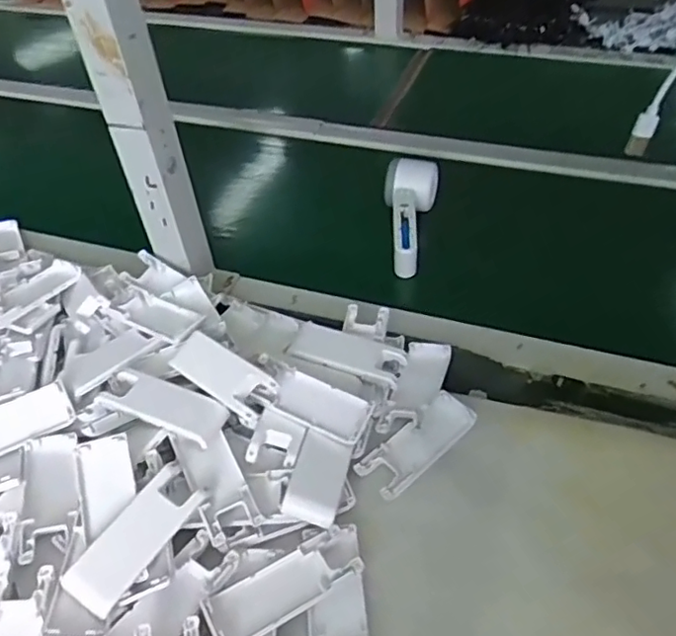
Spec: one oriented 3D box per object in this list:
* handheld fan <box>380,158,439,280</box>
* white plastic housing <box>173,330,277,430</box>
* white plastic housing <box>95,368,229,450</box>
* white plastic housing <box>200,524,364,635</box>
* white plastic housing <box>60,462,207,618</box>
[{"bbox_3d":[0.082,-0.119,0.693,0.064,0.052,0.160,2,46,6],"label":"handheld fan"},{"bbox_3d":[-0.093,0.048,0.505,0.096,0.023,0.039,27,82,29],"label":"white plastic housing"},{"bbox_3d":[-0.141,0.072,0.495,0.096,0.019,0.039,15,48,18],"label":"white plastic housing"},{"bbox_3d":[-0.037,0.181,0.413,0.103,0.011,0.041,-26,49,-20],"label":"white plastic housing"},{"bbox_3d":[-0.137,0.148,0.418,0.039,0.005,0.100,32,56,13],"label":"white plastic housing"}]

